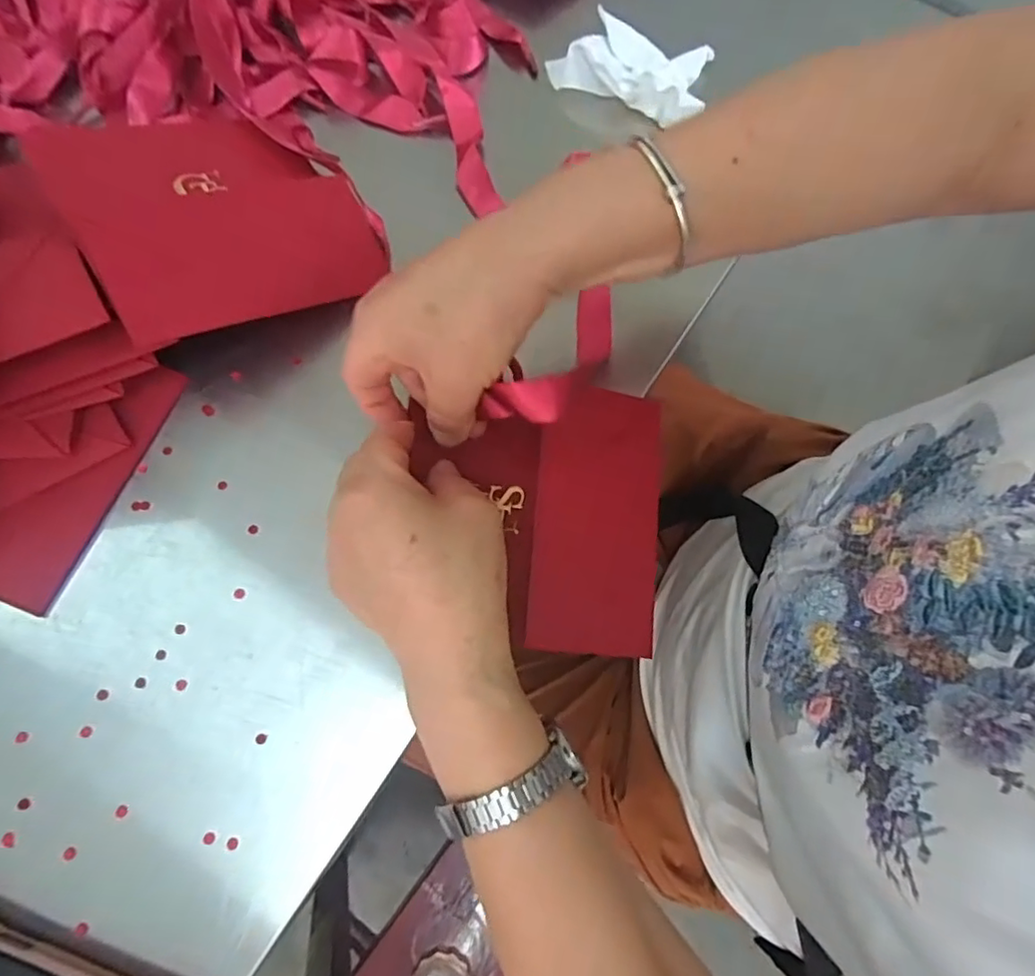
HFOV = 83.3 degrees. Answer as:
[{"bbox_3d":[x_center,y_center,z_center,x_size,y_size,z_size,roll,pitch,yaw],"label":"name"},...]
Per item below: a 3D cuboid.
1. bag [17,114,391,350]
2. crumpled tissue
[{"bbox_3d":[-0.164,-0.154,0.317,0.139,0.017,0.143,-30,80,-27],"label":"bag"},{"bbox_3d":[0.082,-0.284,0.391,0.104,0.027,0.076,33,76,7],"label":"crumpled tissue"}]

